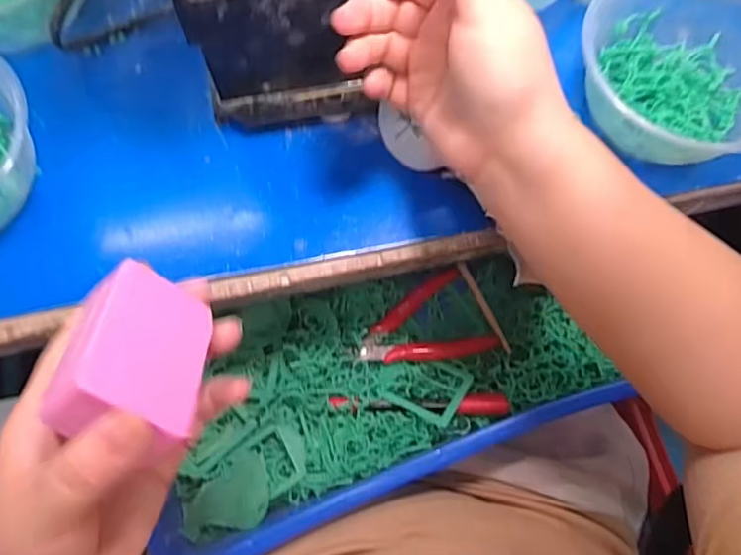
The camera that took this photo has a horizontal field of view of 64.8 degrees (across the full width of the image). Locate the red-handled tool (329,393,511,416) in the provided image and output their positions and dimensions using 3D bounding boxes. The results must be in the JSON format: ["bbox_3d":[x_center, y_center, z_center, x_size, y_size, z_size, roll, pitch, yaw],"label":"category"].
[{"bbox_3d":[0.038,0.099,0.455,0.135,0.025,0.016,1,72,-2],"label":"red-handled tool"}]

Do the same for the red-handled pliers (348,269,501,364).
[{"bbox_3d":[0.039,0.045,0.478,0.107,0.016,0.075,-25,75,-9],"label":"red-handled pliers"}]

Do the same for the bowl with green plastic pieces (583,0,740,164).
[{"bbox_3d":[0.196,-0.130,0.369,0.134,0.055,0.122,1,72,-2],"label":"bowl with green plastic pieces"}]

